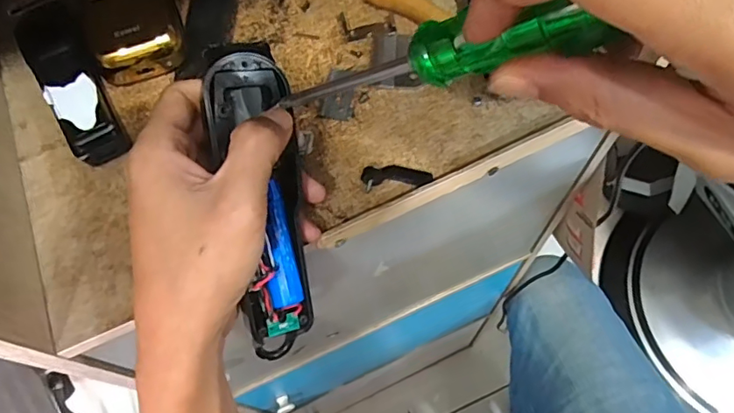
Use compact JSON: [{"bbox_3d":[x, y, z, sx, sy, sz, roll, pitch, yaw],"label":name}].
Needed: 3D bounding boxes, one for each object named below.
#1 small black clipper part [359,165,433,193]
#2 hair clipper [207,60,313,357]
[{"bbox_3d":[0.018,-0.018,0.319,0.042,0.008,0.014,-8,65,-2],"label":"small black clipper part"},{"bbox_3d":[-0.054,0.000,0.281,0.038,0.025,0.156,-9,98,-2],"label":"hair clipper"}]

